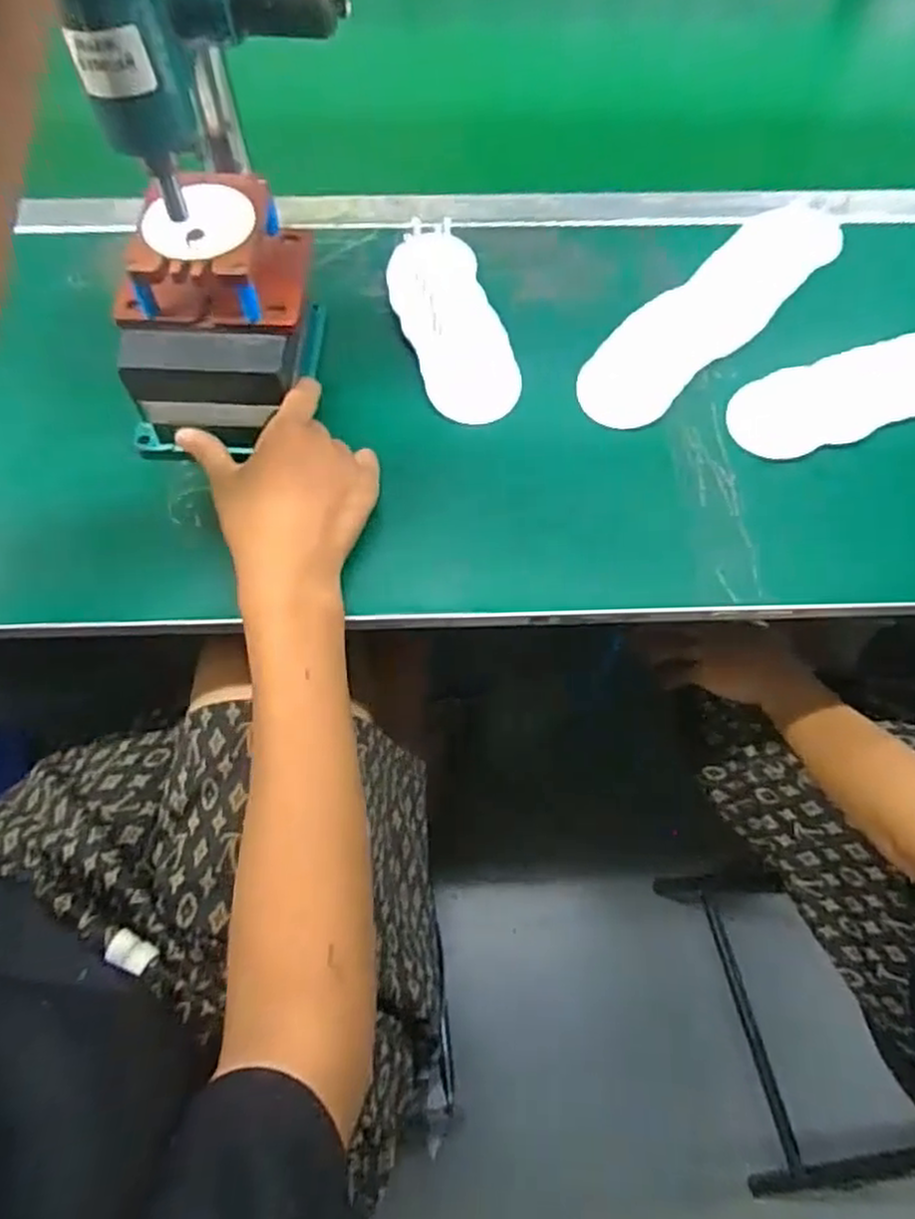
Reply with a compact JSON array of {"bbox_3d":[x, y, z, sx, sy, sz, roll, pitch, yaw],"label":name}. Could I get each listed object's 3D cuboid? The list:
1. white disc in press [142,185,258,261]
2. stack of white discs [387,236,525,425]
[{"bbox_3d":[-0.153,-0.229,0.440,0.062,0.005,0.056,-5,72,-9],"label":"white disc in press"},{"bbox_3d":[-0.007,-0.210,0.547,0.067,0.029,0.175,-13,63,-8],"label":"stack of white discs"}]

